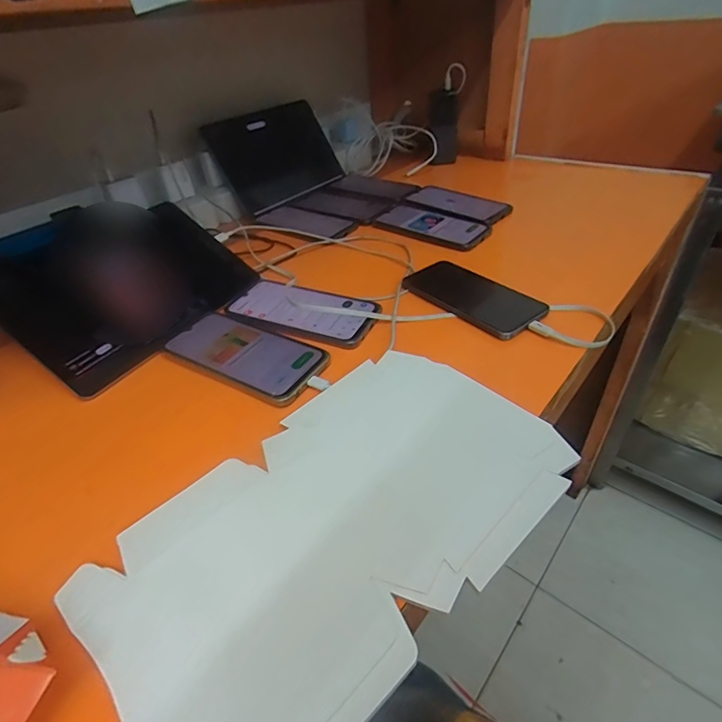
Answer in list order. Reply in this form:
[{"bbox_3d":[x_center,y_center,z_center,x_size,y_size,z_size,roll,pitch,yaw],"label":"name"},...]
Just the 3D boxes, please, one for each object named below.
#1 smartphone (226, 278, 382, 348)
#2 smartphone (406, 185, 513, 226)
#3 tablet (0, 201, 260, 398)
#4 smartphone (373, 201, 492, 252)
[{"bbox_3d":[-0.066,-0.064,0.507,0.170,0.007,0.088,15,43,23],"label":"smartphone"},{"bbox_3d":[0.161,-0.265,0.727,0.169,0.007,0.079,29,50,35],"label":"smartphone"},{"bbox_3d":[-0.264,-0.091,0.500,0.176,0.014,0.249,40,53,3],"label":"tablet"},{"bbox_3d":[0.105,-0.210,0.674,0.183,0.013,0.096,27,49,33],"label":"smartphone"}]

